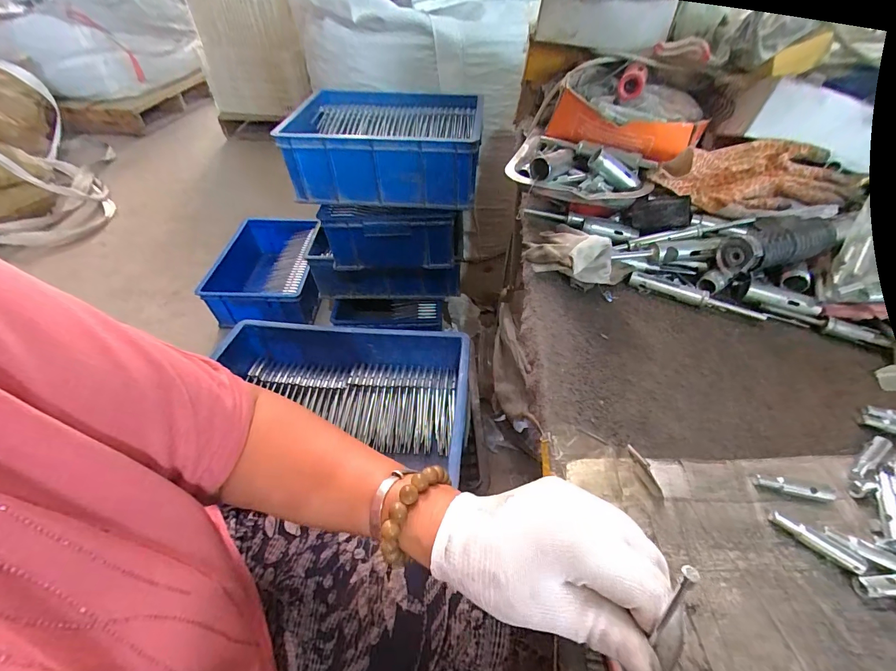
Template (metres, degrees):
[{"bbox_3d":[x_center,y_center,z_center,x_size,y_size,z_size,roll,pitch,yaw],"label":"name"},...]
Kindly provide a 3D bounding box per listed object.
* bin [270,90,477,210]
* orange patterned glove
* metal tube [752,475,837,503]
[{"bbox_3d":[-0.128,-0.429,0.848,0.372,0.137,0.328,2,48,2],"label":"bin"},{"bbox_3d":[0.359,-0.178,0.450,0.226,0.073,0.082,14,49,12],"label":"orange patterned glove"},{"bbox_3d":[0.254,0.112,0.279,0.052,0.011,0.009,11,49,10],"label":"metal tube"}]

